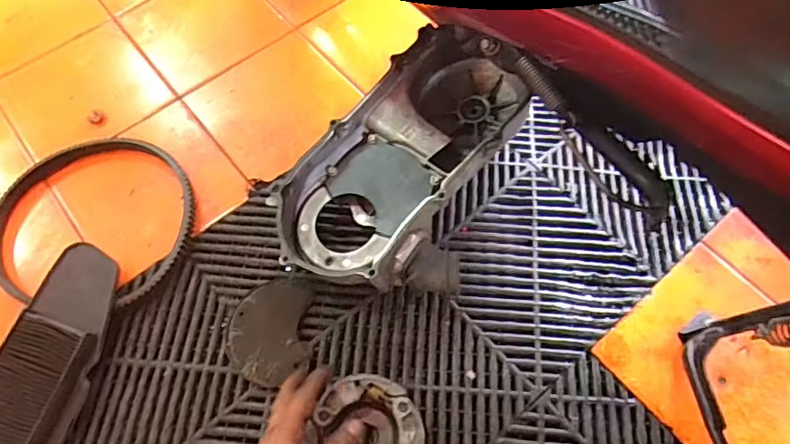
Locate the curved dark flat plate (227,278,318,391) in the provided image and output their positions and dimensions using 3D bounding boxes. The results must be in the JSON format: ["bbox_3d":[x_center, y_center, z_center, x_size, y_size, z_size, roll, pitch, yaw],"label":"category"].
[{"bbox_3d":[-0.137,0.120,0.577,0.087,0.019,0.115,-3,65,0],"label":"curved dark flat plate"}]

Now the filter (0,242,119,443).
[{"bbox_3d":[-0.375,0.158,0.550,0.114,0.047,0.270,19,67,10],"label":"filter"}]

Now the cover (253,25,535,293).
[{"bbox_3d":[0.013,-0.076,0.628,0.231,0.095,0.350,25,68,13],"label":"cover"}]

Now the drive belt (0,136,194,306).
[{"bbox_3d":[-0.364,-0.012,0.638,0.239,0.022,0.227,-1,65,1],"label":"drive belt"}]

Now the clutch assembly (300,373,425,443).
[{"bbox_3d":[-0.027,0.217,0.526,0.110,0.043,0.108,-1,65,1],"label":"clutch assembly"}]

